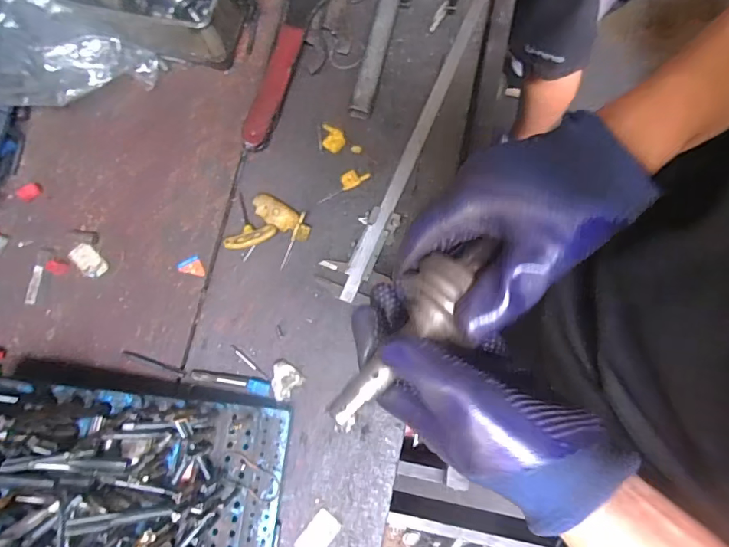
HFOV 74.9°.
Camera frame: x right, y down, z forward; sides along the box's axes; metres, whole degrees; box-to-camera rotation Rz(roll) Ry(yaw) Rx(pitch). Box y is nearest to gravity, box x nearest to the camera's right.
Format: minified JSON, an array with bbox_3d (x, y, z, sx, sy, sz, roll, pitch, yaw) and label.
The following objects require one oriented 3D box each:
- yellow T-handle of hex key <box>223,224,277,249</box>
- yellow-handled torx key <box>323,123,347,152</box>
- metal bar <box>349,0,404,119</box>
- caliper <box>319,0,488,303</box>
[{"bbox_3d":[-0.125,-0.041,0.523,0.058,0.014,0.024,-15,79,-3],"label":"yellow T-handle of hex key"},{"bbox_3d":[-0.039,-0.156,0.548,0.034,0.005,0.025,36,81,7],"label":"yellow-handled torx key"},{"bbox_3d":[0.035,-0.338,0.577,0.026,0.031,0.323,15,79,3],"label":"metal bar"},{"bbox_3d":[0.050,-0.155,0.545,0.052,0.014,0.395,22,80,4],"label":"caliper"}]

